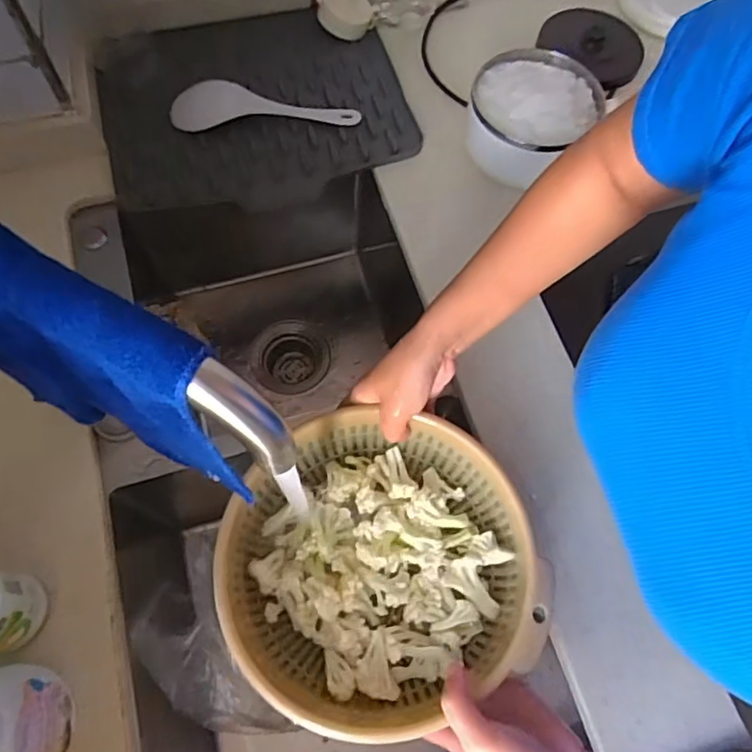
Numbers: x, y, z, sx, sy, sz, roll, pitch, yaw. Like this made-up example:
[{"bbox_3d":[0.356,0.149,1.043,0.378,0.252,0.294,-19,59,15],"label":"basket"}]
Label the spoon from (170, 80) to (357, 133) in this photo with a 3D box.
[{"bbox_3d":[-0.132,-0.324,0.703,0.218,0.019,0.056,-2,67,-4],"label":"spoon"}]

